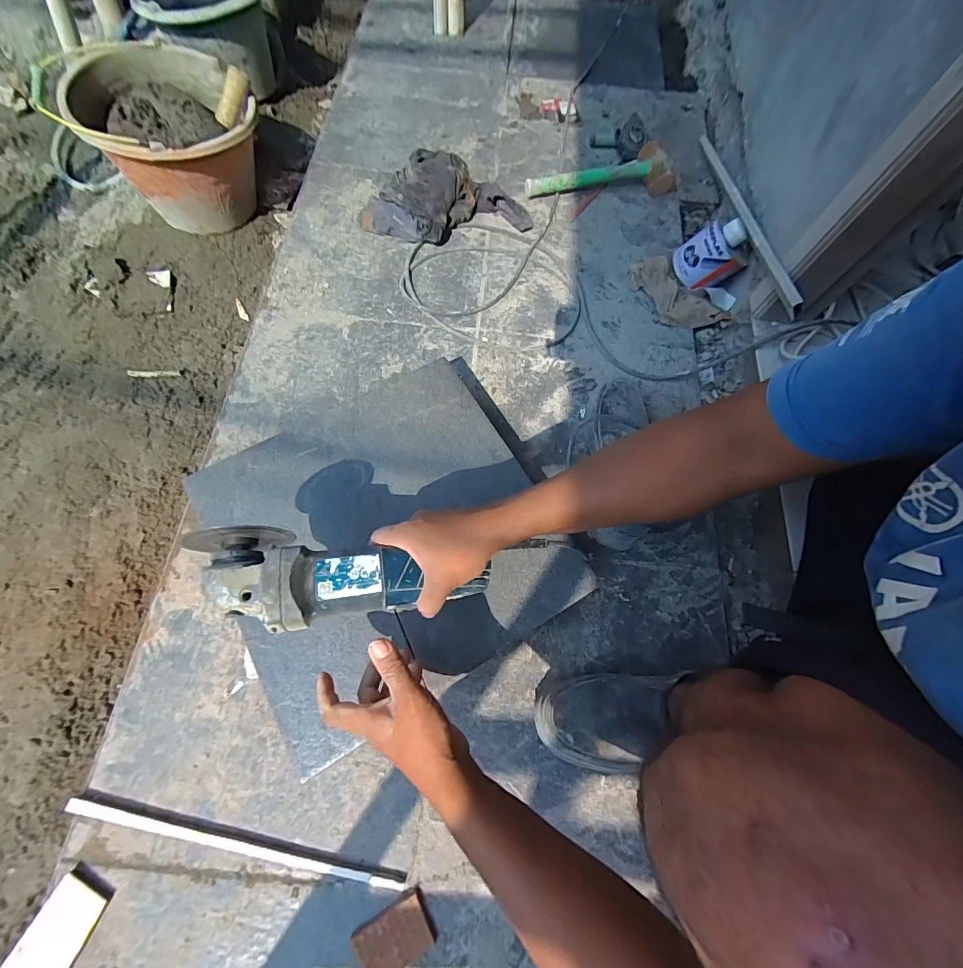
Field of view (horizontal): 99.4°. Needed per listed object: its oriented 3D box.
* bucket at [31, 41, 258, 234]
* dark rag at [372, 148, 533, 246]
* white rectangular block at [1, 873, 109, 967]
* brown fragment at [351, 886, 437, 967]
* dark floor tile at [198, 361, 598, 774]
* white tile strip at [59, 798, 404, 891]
[{"bbox_3d":[-0.575,-0.651,0.789,0.280,0.203,0.281,1,70,-2],"label":"bucket"},{"bbox_3d":[-0.078,-0.574,0.811,0.309,0.064,0.216,-16,71,-8],"label":"dark rag"},{"bbox_3d":[-0.454,0.487,0.431,0.062,0.011,0.104,23,71,6],"label":"white rectangular block"},{"bbox_3d":[-0.095,0.492,0.443,0.079,0.013,0.053,-27,73,-11],"label":"brown fragment"},{"bbox_3d":[-0.116,0.057,0.524,0.394,0.011,0.390,-28,73,-12],"label":"dark floor tile"},{"bbox_3d":[-0.284,0.414,0.469,0.393,0.007,0.015,12,70,2],"label":"white tile strip"}]

